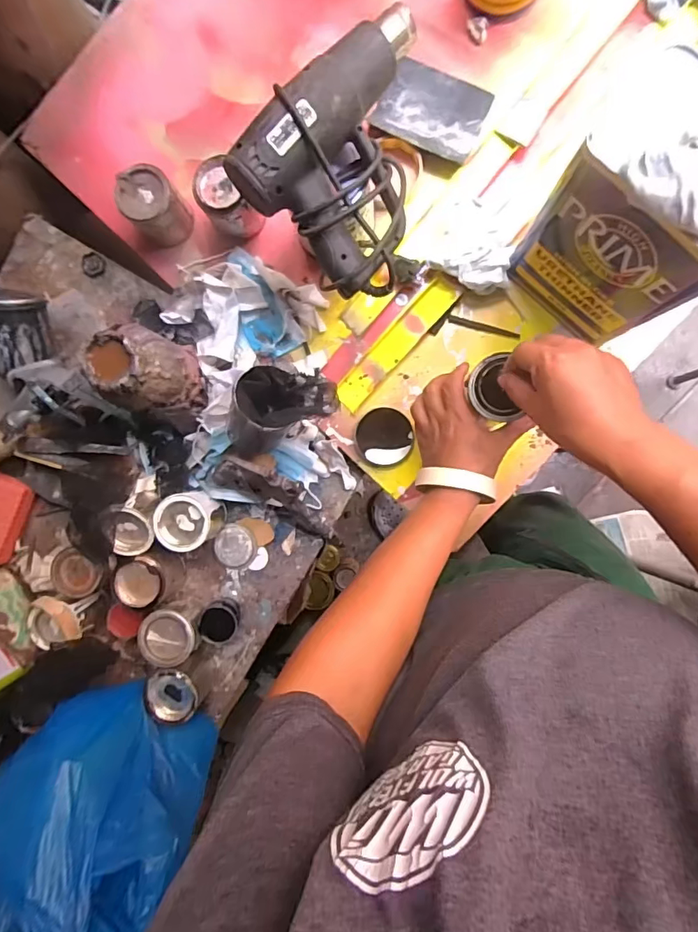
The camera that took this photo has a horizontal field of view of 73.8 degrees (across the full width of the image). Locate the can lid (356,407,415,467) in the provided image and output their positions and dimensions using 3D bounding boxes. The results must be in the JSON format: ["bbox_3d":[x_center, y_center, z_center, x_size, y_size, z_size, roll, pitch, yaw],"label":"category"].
[{"bbox_3d":[0.048,-0.038,0.623,0.074,0.013,0.075,0,92,4],"label":"can lid"}]

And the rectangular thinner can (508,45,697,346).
[{"bbox_3d":[0.270,-0.226,0.461,0.147,0.260,0.095,45,94,1],"label":"rectangular thinner can"}]

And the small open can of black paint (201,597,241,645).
[{"bbox_3d":[-0.174,0.211,0.642,0.046,0.065,0.046,0,92,4],"label":"small open can of black paint"}]

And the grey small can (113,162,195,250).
[{"bbox_3d":[-0.246,-0.329,0.595,0.066,0.075,0.067,0,92,4],"label":"grey small can"}]

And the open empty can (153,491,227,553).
[{"bbox_3d":[-0.213,0.072,0.628,0.072,0.073,0.071,0,92,4],"label":"open empty can"}]

